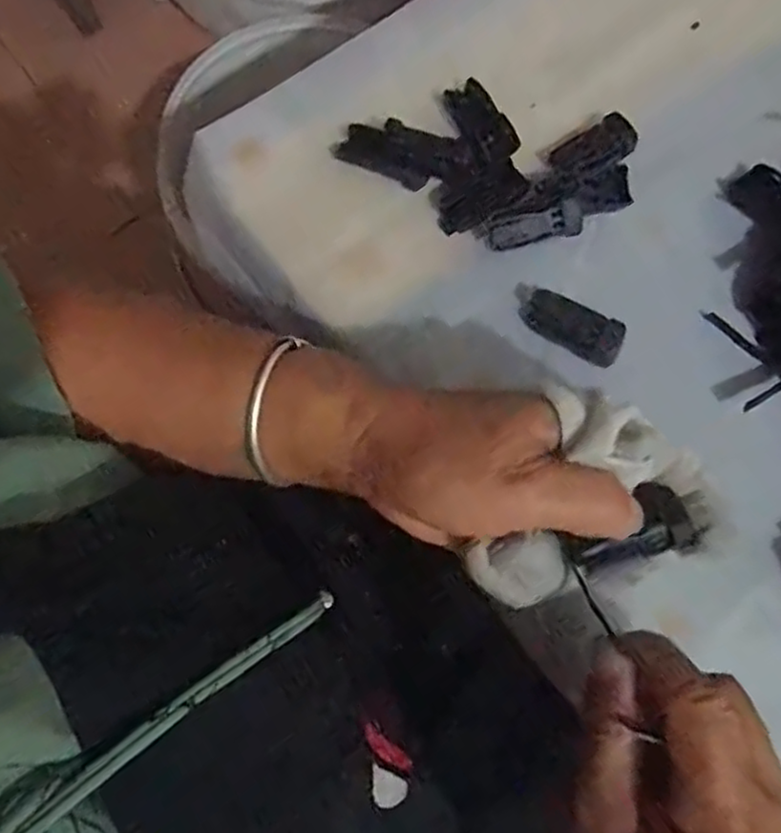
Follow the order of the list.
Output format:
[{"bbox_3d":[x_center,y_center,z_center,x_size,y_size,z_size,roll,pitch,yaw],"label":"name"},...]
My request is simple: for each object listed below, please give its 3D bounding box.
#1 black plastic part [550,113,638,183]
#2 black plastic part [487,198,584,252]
[{"bbox_3d":[0.107,-0.137,0.366,0.046,0.011,0.025,-33,79,-9],"label":"black plastic part"},{"bbox_3d":[0.071,-0.092,0.343,0.046,0.008,0.016,-15,77,8],"label":"black plastic part"}]

